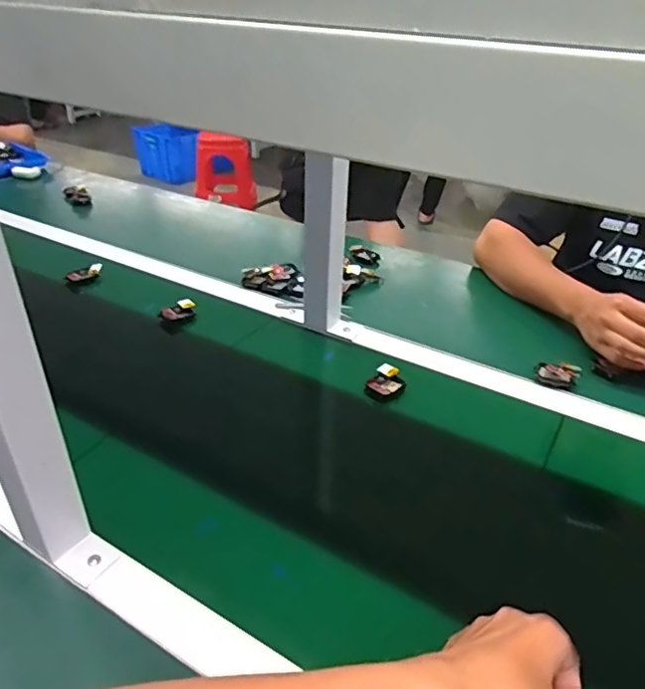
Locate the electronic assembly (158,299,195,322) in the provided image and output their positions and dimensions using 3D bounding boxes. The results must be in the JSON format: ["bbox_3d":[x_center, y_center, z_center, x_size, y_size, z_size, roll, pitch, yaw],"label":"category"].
[{"bbox_3d":[-0.206,-0.050,0.813,0.032,0.012,0.049,22,38,29],"label":"electronic assembly"}]

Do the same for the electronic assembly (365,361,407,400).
[{"bbox_3d":[0.079,0.048,0.688,0.039,0.022,0.045,22,38,29],"label":"electronic assembly"}]

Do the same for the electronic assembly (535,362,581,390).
[{"bbox_3d":[0.294,0.038,0.706,0.048,0.010,0.045,16,35,22],"label":"electronic assembly"}]

